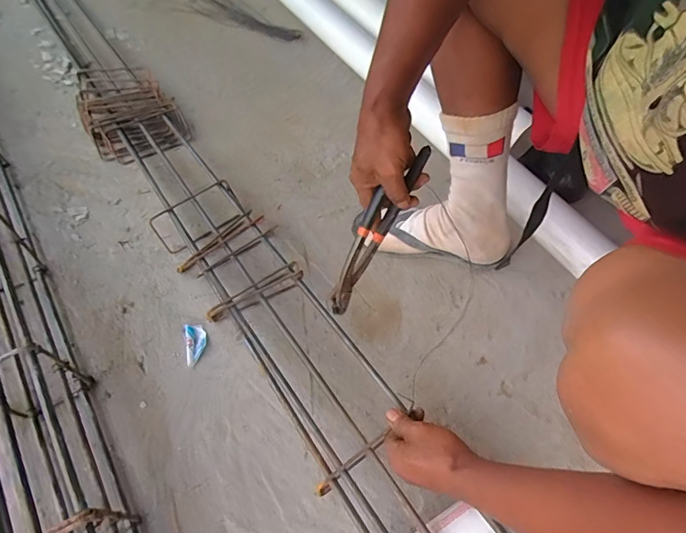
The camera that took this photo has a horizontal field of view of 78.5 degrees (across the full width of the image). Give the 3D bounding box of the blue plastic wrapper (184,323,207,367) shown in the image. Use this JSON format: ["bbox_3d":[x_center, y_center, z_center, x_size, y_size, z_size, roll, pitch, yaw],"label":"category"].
[{"bbox_3d":[-0.211,0.110,0.603,0.028,0.007,0.060,-11,59,-9],"label":"blue plastic wrapper"}]

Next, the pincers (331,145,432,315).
[{"bbox_3d":[0.036,-0.041,0.493,0.028,0.038,0.220,30,103,15],"label":"pincers"}]

